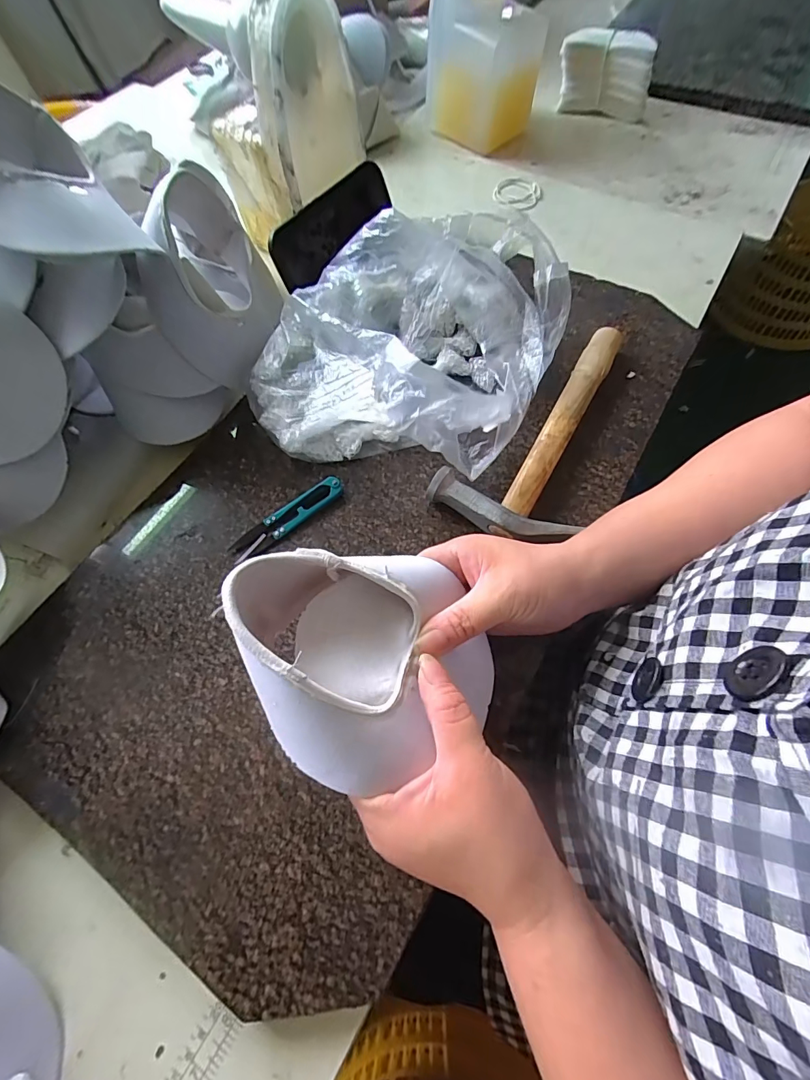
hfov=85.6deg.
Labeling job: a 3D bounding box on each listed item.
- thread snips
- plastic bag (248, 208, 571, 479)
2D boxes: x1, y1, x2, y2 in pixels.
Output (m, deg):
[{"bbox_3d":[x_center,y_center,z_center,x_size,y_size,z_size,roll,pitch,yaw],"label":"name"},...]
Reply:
[{"bbox_3d":[-0.095,-0.018,0.354,0.101,0.010,0.022,-38,68,-14],"label":"thread snips"},{"bbox_3d":[0.001,-0.171,0.365,0.236,0.083,0.231,18,67,11],"label":"plastic bag"}]

